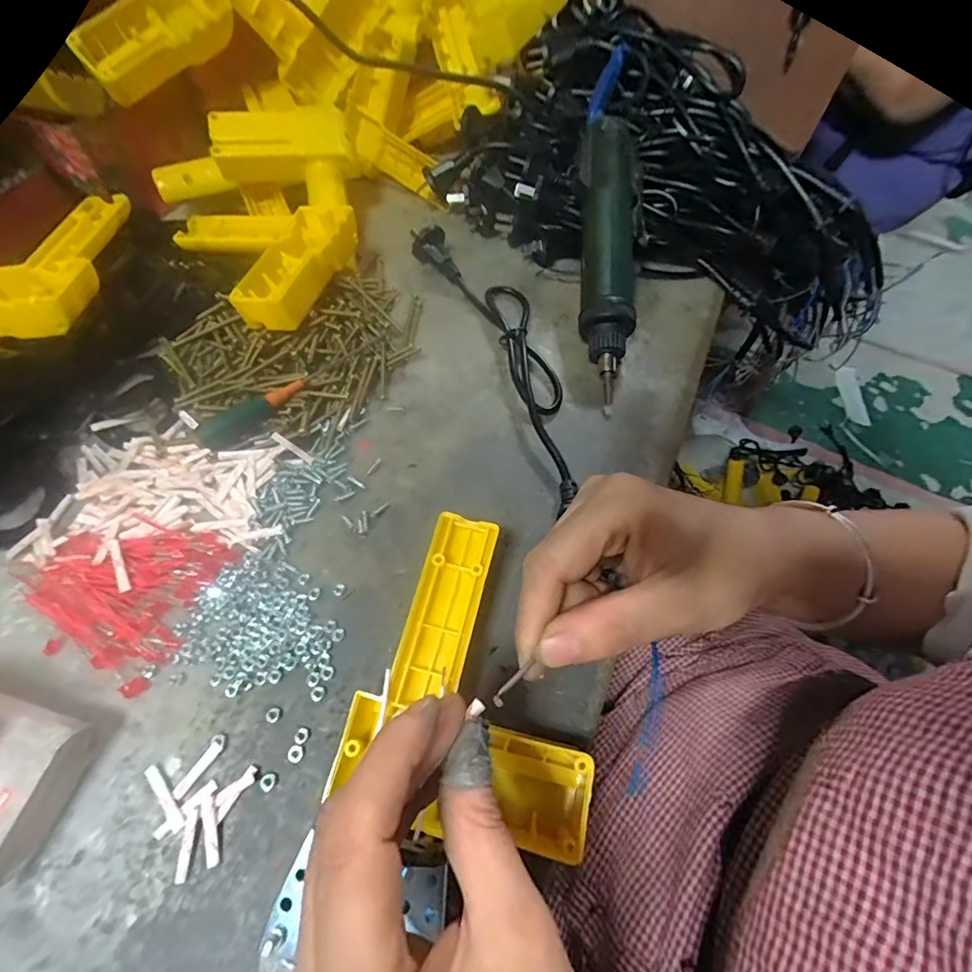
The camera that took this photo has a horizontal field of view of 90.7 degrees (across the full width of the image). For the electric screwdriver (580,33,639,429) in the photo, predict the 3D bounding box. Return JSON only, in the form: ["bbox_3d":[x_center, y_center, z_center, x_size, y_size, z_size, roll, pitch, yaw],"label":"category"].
[{"bbox_3d":[0.102,-0.208,0.383,0.059,0.045,0.313,4,81,-2],"label":"electric screwdriver"}]

